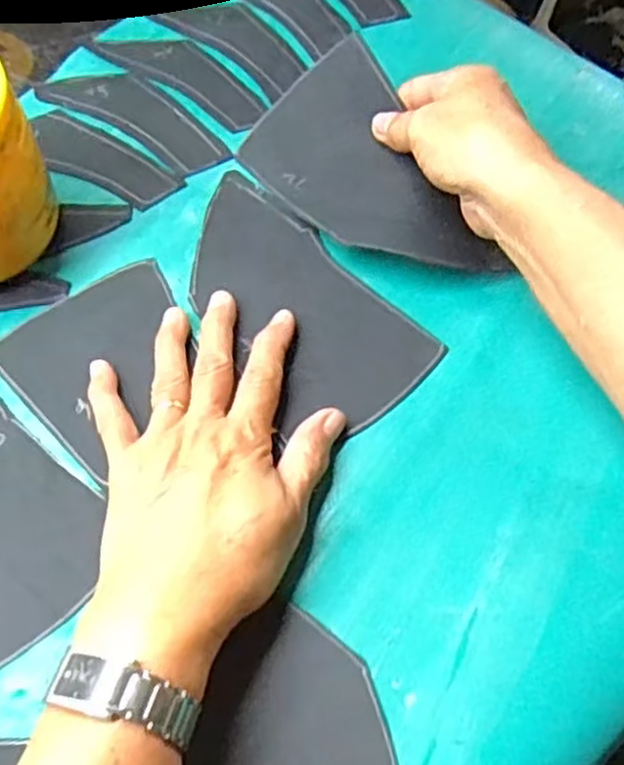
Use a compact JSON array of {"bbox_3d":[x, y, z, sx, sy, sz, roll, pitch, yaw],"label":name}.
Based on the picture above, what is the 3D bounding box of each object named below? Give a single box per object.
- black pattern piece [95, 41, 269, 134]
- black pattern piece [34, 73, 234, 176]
[{"bbox_3d":[-0.079,-0.198,0.474,0.119,0.004,0.043,36,67,17],"label":"black pattern piece"},{"bbox_3d":[-0.108,-0.167,0.462,0.128,0.005,0.046,29,65,14],"label":"black pattern piece"}]

